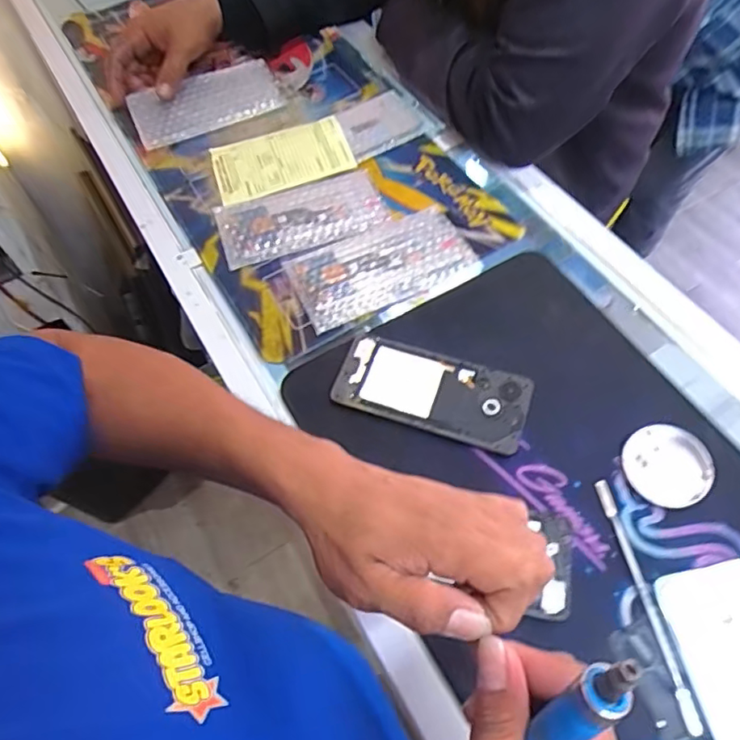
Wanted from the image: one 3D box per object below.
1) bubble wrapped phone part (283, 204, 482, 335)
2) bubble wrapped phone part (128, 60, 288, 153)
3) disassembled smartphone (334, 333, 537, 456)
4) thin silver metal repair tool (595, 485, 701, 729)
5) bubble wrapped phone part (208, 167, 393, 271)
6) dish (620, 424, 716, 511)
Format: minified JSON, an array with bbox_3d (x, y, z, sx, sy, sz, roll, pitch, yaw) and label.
[{"bbox_3d":[0.013,-0.102,0.562,0.176,0.016,0.092,-25,62,-10],"label":"bubble wrapped phone part"},{"bbox_3d":[-0.191,-0.318,0.673,0.176,0.015,0.080,-27,75,-16],"label":"bubble wrapped phone part"},{"bbox_3d":[0.053,0.020,0.491,0.161,0.015,0.074,13,62,11],"label":"disassembled smartphone"},{"bbox_3d":[0.196,0.160,0.407,0.010,0.006,0.169,-9,60,-2],"label":"thin silver metal repair tool"},{"bbox_3d":[-0.071,-0.160,0.590,0.168,0.014,0.087,-20,61,-8],"label":"bubble wrapped phone part"},{"bbox_3d":[0.237,0.075,0.452,0.067,0.008,0.064,-2,61,3],"label":"dish"}]

